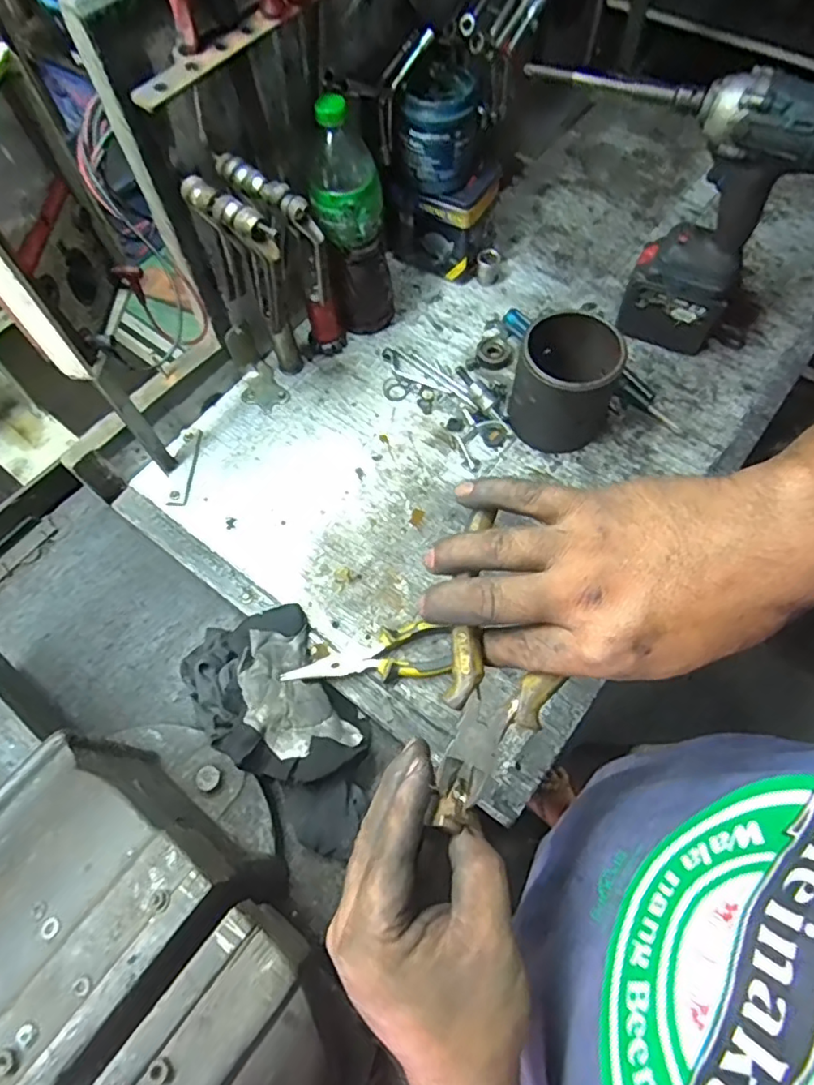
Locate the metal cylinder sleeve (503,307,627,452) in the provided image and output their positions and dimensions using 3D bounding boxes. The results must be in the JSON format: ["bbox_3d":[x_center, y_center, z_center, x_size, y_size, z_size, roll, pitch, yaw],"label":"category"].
[{"bbox_3d":[0.182,-0.179,0.677,0.107,0.123,0.099,-1,64,2],"label":"metal cylinder sleeve"}]

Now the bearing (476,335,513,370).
[{"bbox_3d":[0.116,-0.253,0.774,0.046,0.015,0.053,6,65,5],"label":"bearing"}]

